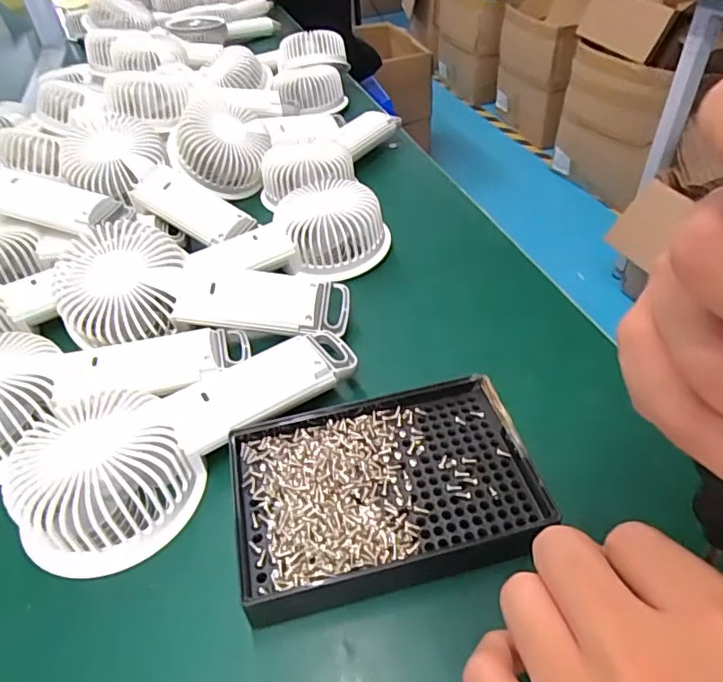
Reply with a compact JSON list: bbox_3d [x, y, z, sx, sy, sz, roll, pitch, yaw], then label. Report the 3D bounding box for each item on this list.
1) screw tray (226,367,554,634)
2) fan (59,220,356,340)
[{"bbox_3d":[0.010,0.070,0.253,0.136,0.022,0.096,-12,44,-7],"label":"screw tray"},{"bbox_3d":[-0.100,-0.029,0.333,0.184,0.042,0.068,7,44,-7],"label":"fan"}]

